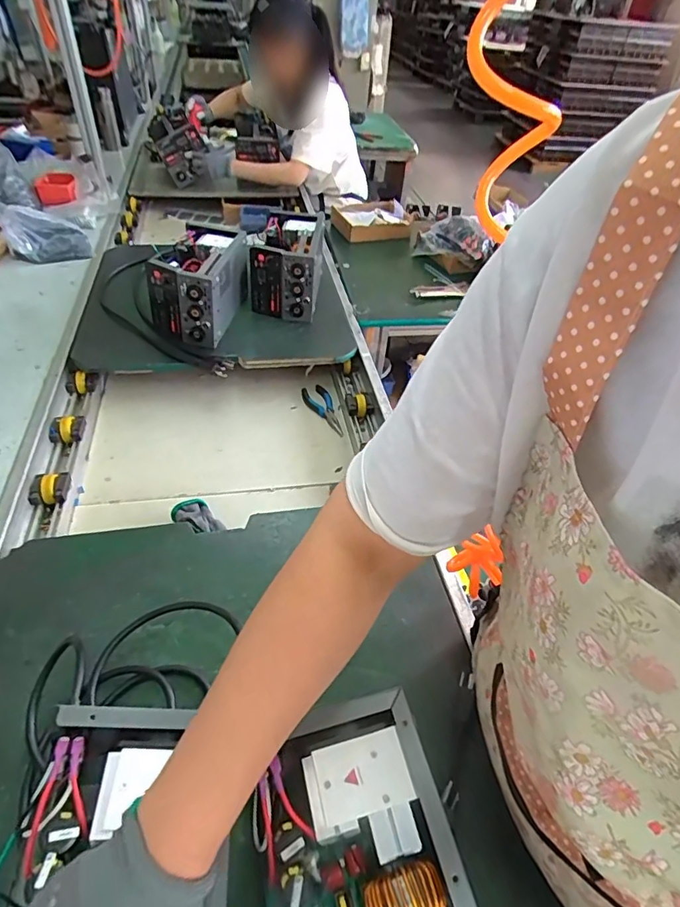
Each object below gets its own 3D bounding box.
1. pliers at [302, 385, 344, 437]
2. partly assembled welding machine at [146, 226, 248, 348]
[{"bbox_3d":[-0.034,-0.089,1.066,0.054,0.015,0.158,-11,46,-18],"label":"pliers"},{"bbox_3d":[-0.304,-0.362,1.097,0.155,0.156,0.247,7,43,0],"label":"partly assembled welding machine"}]

